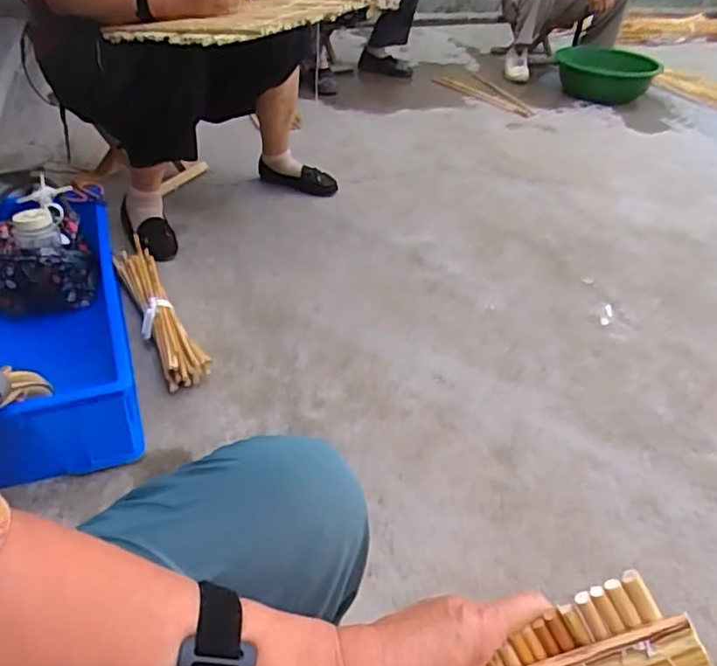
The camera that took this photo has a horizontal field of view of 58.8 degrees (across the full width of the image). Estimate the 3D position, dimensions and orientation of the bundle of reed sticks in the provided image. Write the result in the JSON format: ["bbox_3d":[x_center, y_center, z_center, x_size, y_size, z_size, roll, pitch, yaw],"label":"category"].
[{"bbox_3d":[-0.411,-0.059,1.282,0.084,0.059,0.514,-15,42,-25],"label":"bundle of reed sticks"}]

